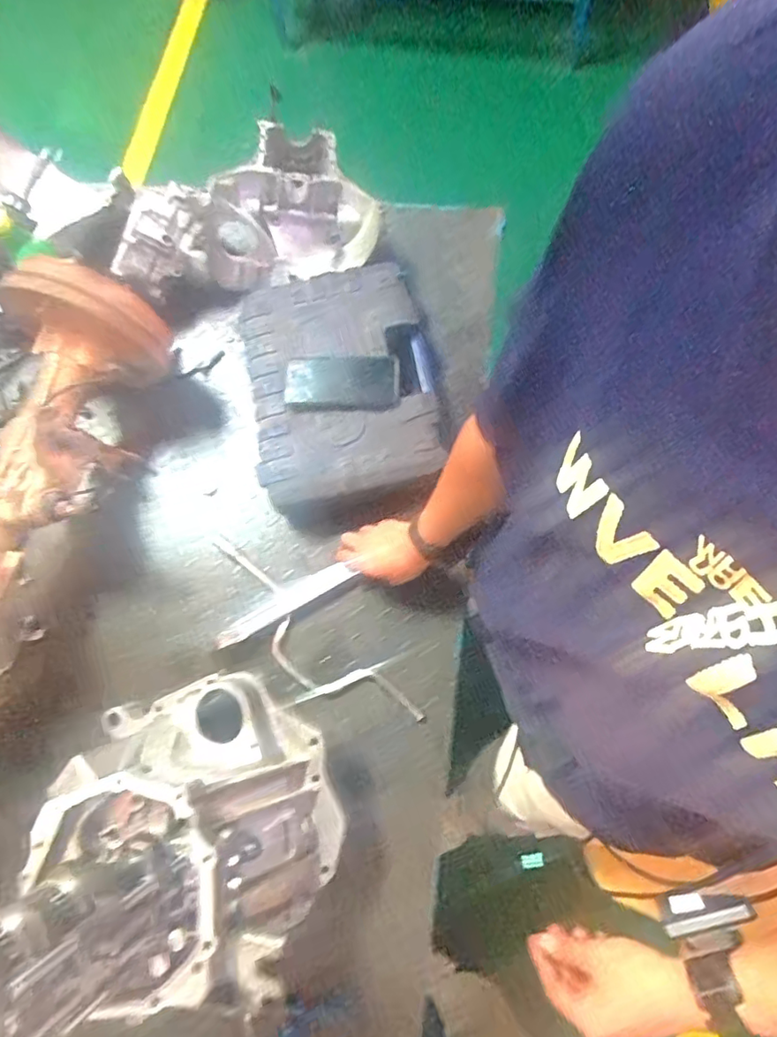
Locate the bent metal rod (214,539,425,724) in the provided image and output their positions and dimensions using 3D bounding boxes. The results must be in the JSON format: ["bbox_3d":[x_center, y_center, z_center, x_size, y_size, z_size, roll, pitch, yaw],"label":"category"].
[{"bbox_3d":[-0.130,0.180,0.796,0.399,0.025,0.082,39,80,12],"label":"bent metal rod"}]

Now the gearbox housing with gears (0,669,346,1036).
[{"bbox_3d":[-0.222,0.308,0.521,0.303,0.373,0.290,-2,75,2],"label":"gearbox housing with gears"}]

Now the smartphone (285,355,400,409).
[{"bbox_3d":[-0.068,-0.202,0.818,0.164,0.005,0.079,1,84,1],"label":"smartphone"}]

